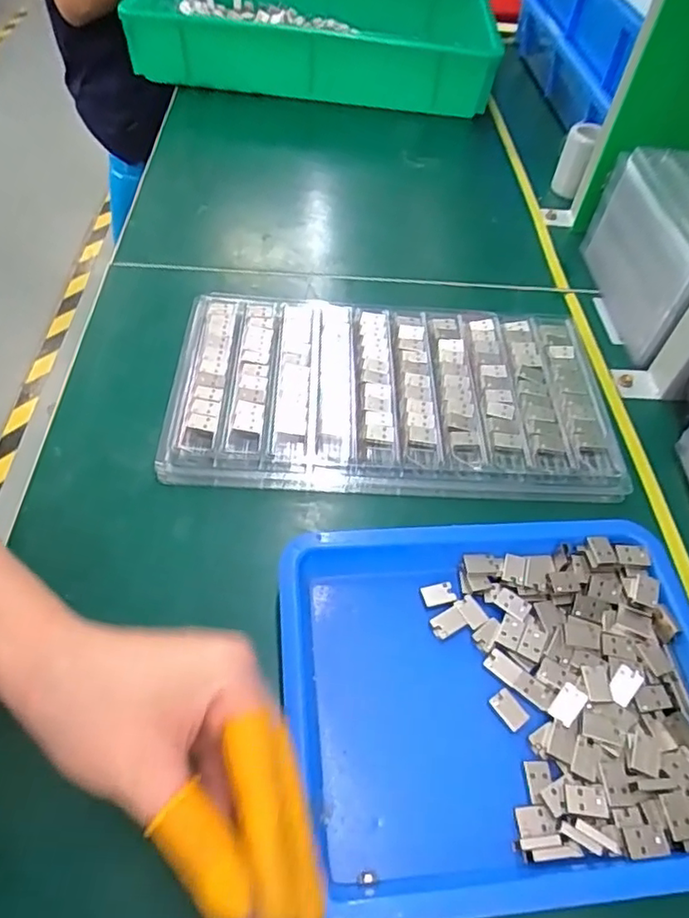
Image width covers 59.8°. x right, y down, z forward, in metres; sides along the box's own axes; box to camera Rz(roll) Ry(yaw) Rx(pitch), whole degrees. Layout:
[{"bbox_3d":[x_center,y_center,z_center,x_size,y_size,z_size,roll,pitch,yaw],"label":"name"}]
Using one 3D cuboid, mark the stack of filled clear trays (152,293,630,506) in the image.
[{"bbox_3d":[0.032,-0.045,0.417,0.289,0.026,0.156,4,50,-3],"label":"stack of filled clear trays"}]

